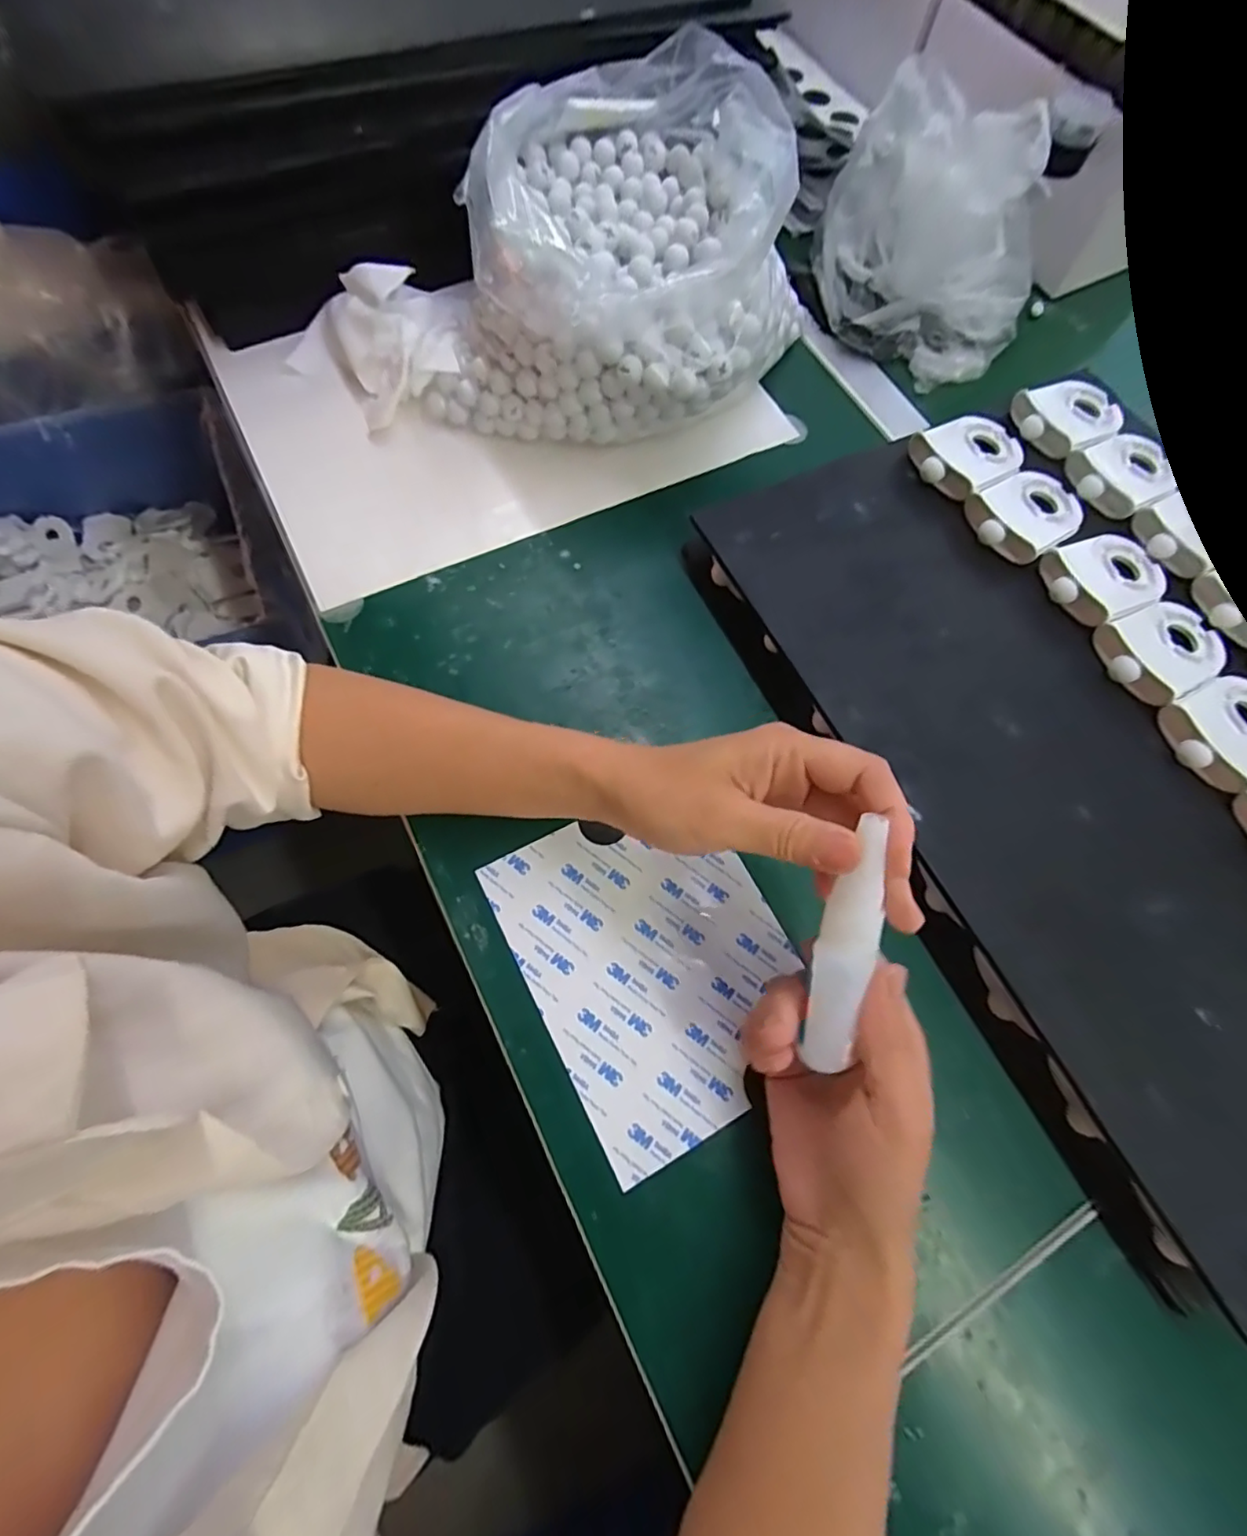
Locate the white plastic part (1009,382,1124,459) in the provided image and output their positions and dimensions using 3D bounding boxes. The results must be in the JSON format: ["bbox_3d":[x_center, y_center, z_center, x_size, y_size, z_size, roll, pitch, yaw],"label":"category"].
[{"bbox_3d":[0.322,-0.258,0.430,0.084,0.017,0.063,-32,75,-14],"label":"white plastic part"}]

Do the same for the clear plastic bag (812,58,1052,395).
[{"bbox_3d":[0.252,-0.422,0.467,0.174,0.122,0.155,27,69,6],"label":"clear plastic bag"}]

